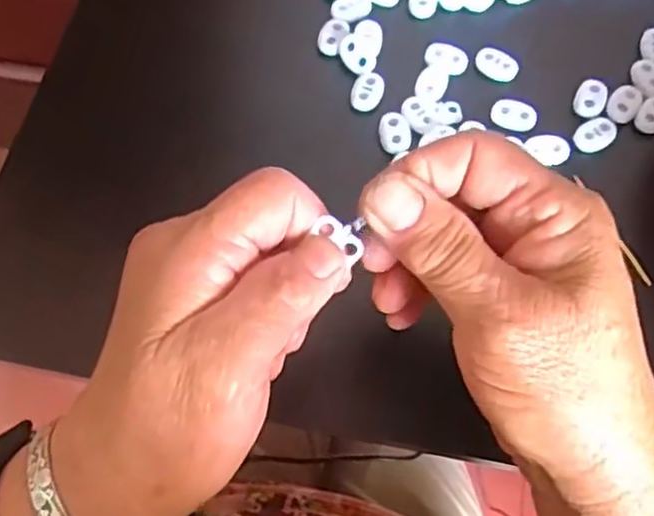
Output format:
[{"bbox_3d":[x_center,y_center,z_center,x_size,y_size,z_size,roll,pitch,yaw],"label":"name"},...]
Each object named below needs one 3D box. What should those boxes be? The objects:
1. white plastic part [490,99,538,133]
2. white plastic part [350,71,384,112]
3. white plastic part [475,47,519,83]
[{"bbox_3d":[0.096,-0.073,0.351,0.023,0.004,0.015,19,68,6],"label":"white plastic part"},{"bbox_3d":[0.021,-0.086,0.356,0.016,0.004,0.022,15,67,4],"label":"white plastic part"},{"bbox_3d":[0.090,-0.103,0.363,0.023,0.004,0.016,24,68,8],"label":"white plastic part"}]

